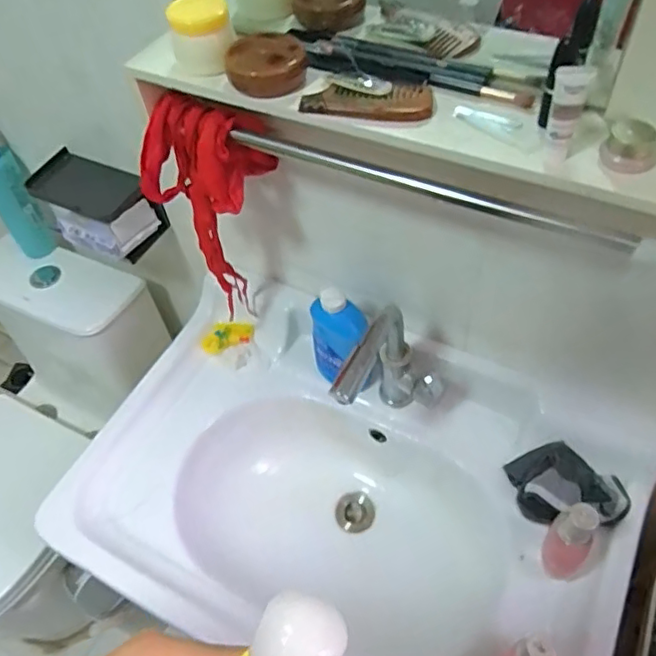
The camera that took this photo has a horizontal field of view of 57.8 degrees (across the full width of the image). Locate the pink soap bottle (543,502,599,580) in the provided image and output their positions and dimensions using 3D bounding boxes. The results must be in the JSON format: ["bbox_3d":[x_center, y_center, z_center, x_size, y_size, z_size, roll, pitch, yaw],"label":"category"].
[{"bbox_3d":[0.278,0.235,0.668,0.050,0.140,0.049,-3,52,3],"label":"pink soap bottle"}]

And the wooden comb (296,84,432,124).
[{"bbox_3d":[0.036,-0.205,0.532,0.115,0.009,0.057,6,53,10],"label":"wooden comb"}]

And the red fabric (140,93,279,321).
[{"bbox_3d":[-0.134,-0.132,0.754,0.160,0.311,0.070,-12,52,-4],"label":"red fabric"}]

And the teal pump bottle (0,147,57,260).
[{"bbox_3d":[-0.569,-0.236,1.073,0.078,0.268,0.073,-31,56,-17],"label":"teal pump bottle"}]

